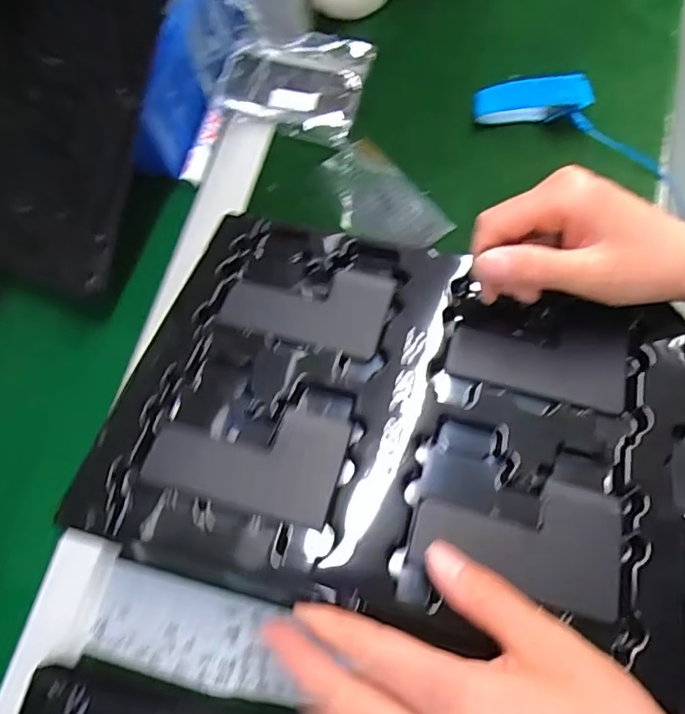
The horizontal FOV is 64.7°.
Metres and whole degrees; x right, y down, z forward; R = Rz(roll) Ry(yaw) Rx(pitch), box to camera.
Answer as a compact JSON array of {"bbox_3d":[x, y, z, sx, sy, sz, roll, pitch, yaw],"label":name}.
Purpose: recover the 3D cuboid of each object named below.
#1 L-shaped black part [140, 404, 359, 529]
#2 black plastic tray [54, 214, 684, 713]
[{"bbox_3d":[-0.049,0.048,0.277,0.097,0.008,0.056,10,71,9],"label":"L-shaped black part"},{"bbox_3d":[0.036,0.027,0.289,0.289,0.028,0.205,13,65,9],"label":"black plastic tray"}]

